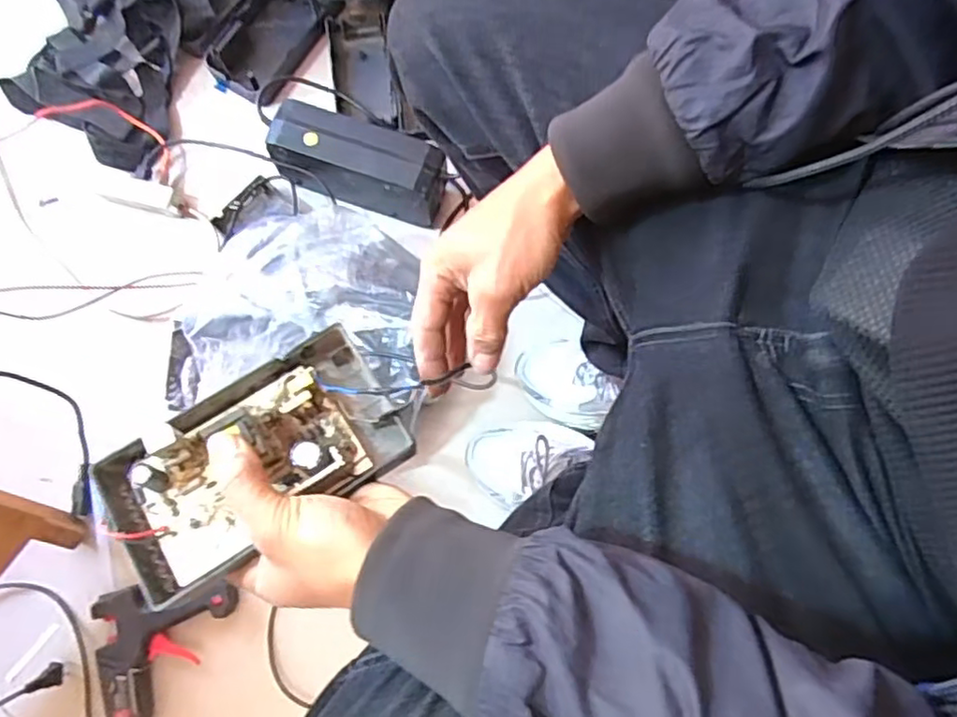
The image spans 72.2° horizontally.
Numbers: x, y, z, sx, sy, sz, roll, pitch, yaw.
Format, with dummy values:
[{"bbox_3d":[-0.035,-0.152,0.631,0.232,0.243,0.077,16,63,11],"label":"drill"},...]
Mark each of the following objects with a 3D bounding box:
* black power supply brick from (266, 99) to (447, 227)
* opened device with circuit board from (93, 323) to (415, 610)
[{"bbox_3d":[-0.148,-0.246,0.828,0.218,0.084,0.079,15,79,3],"label":"black power supply brick"},{"bbox_3d":[-0.130,0.059,0.390,0.169,0.046,0.095,-32,81,-6],"label":"opened device with circuit board"}]

